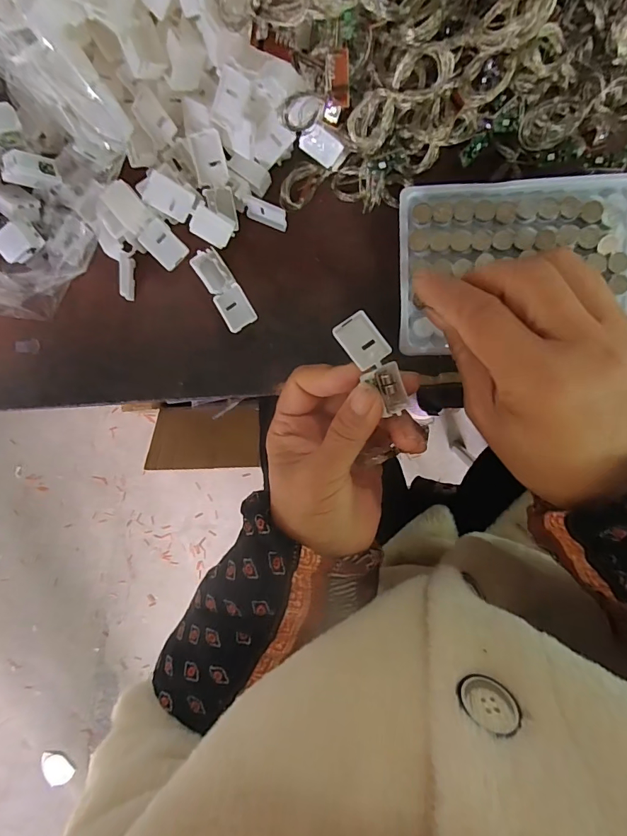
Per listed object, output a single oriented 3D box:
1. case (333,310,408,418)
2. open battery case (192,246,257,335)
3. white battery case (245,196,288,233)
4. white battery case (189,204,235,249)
[{"bbox_3d":[0.032,-0.028,0.220,0.020,0.006,0.054,-31,91,8],"label":"case"},{"bbox_3d":[-0.058,-0.083,0.275,0.019,0.013,0.055,-33,92,8],"label":"open battery case"},{"bbox_3d":[-0.030,-0.131,0.269,0.027,0.012,0.012,25,98,3],"label":"white battery case"},{"bbox_3d":[-0.064,-0.120,0.266,0.025,0.008,0.018,23,117,-23],"label":"white battery case"}]

